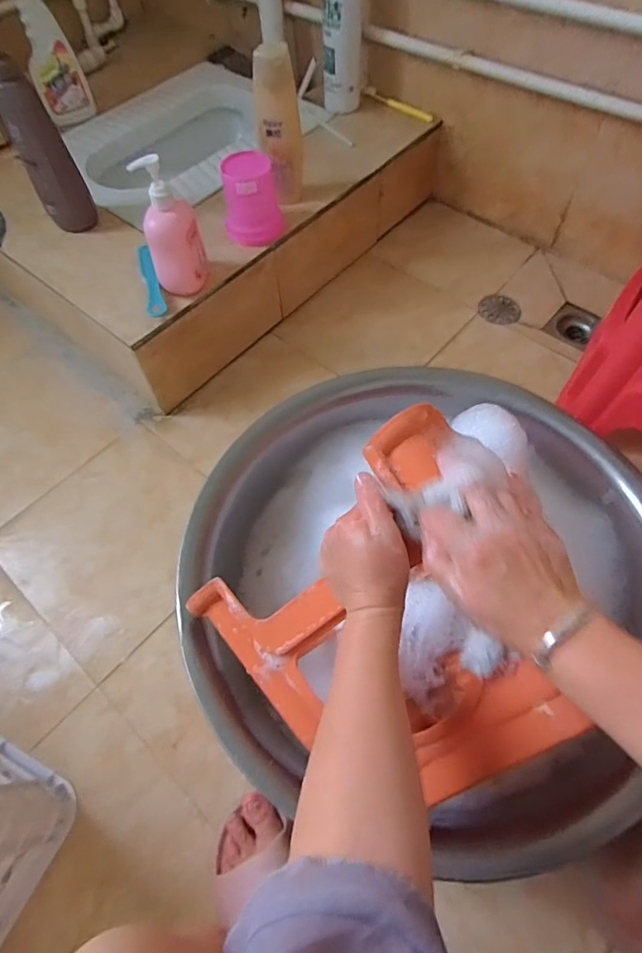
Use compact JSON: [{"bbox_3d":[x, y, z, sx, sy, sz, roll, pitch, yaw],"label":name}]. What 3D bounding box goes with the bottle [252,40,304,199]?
[{"bbox_3d":[-0.066,-0.547,0.772,0.069,0.210,0.035,0,61,3],"label":"bottle"}]

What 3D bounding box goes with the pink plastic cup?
[{"bbox_3d":[-0.108,-0.436,0.781,0.086,0.113,0.079,-7,61,-1],"label":"pink plastic cup"}]

